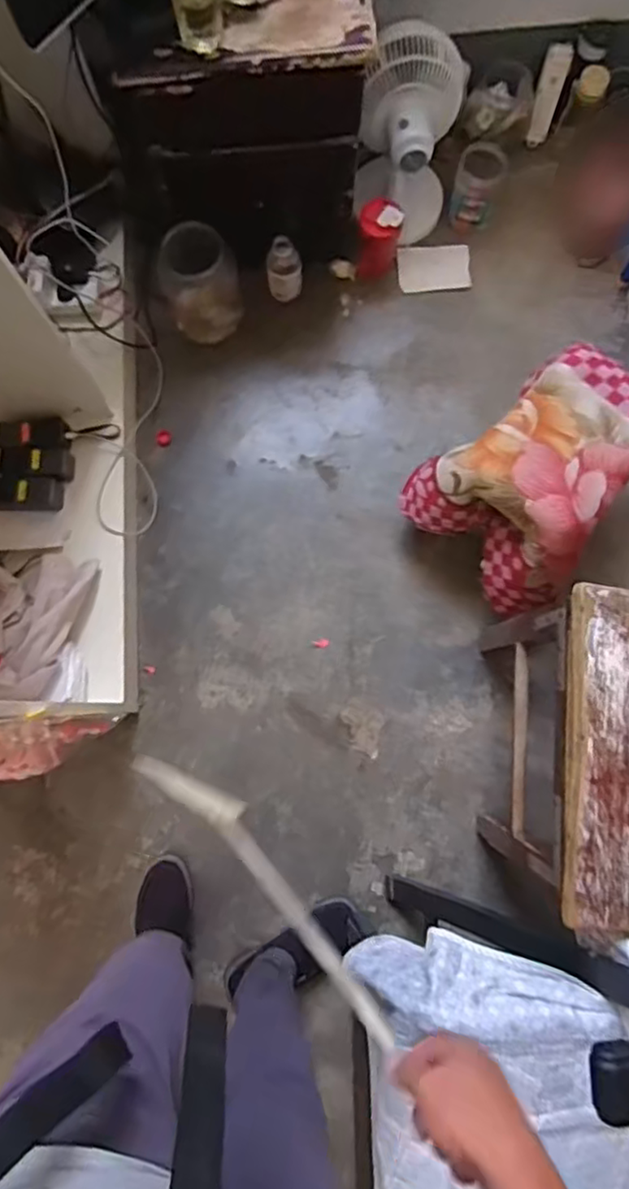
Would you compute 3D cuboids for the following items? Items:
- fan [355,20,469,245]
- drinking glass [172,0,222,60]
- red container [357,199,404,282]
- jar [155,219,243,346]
[{"bbox_3d":[0.196,-0.951,1.340,0.192,0.340,0.211,10,80,3],"label":"fan"},{"bbox_3d":[-0.172,-0.872,0.953,0.071,0.084,0.076,-9,80,-1],"label":"drinking glass"},{"bbox_3d":[0.142,-0.774,1.407,0.087,0.164,0.097,6,80,2],"label":"red container"},{"bbox_3d":[-0.240,-0.651,1.348,0.140,0.219,0.127,-39,81,-6],"label":"jar"}]

